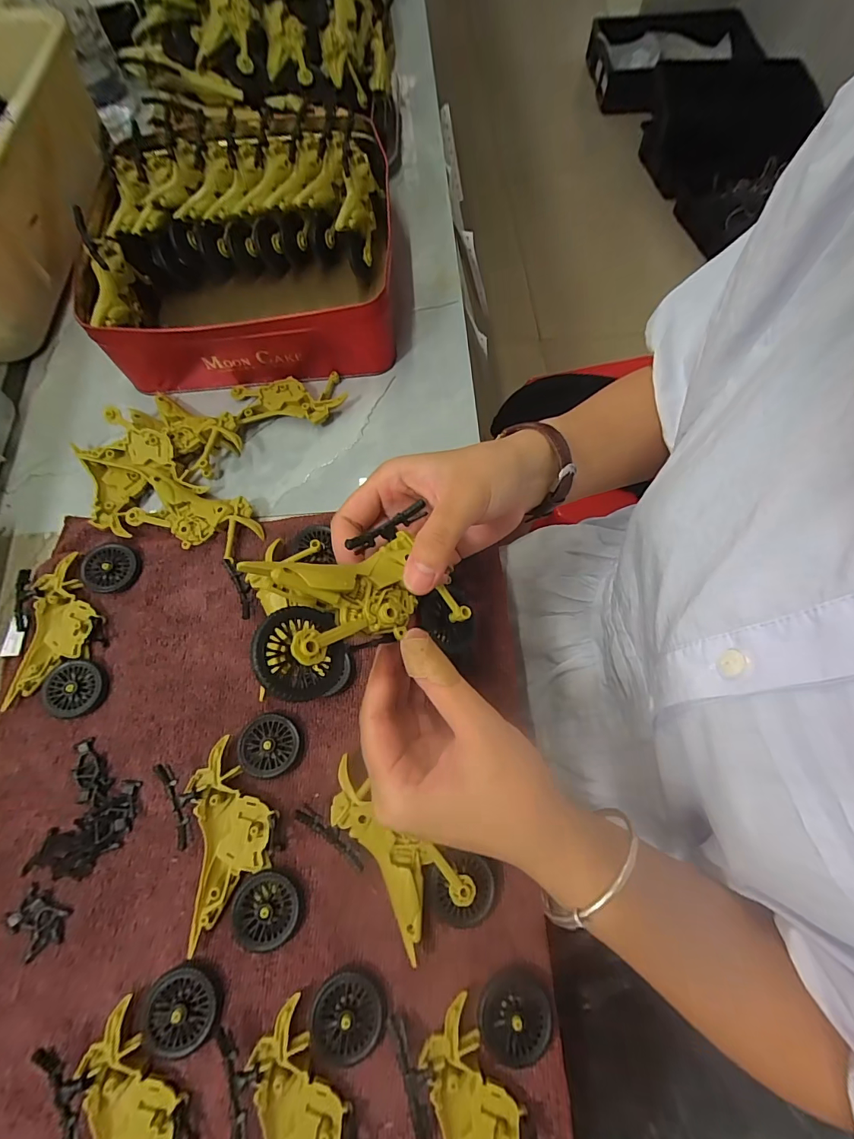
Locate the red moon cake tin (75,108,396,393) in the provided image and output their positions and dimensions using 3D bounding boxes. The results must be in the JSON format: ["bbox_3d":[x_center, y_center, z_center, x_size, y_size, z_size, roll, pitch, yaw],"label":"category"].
[{"bbox_3d":[-0.160,-0.290,0.393,0.245,0.078,0.257,0,70,0],"label":"red moon cake tin"}]

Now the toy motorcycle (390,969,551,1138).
[{"bbox_3d":[0.027,0.270,0.211,0.075,0.012,0.112,-5,70,-2],"label":"toy motorcycle"}]

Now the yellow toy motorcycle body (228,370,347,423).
[{"bbox_3d":[-0.117,-0.141,0.370,0.092,0.013,0.047,-8,70,-3],"label":"yellow toy motorcycle body"}]

